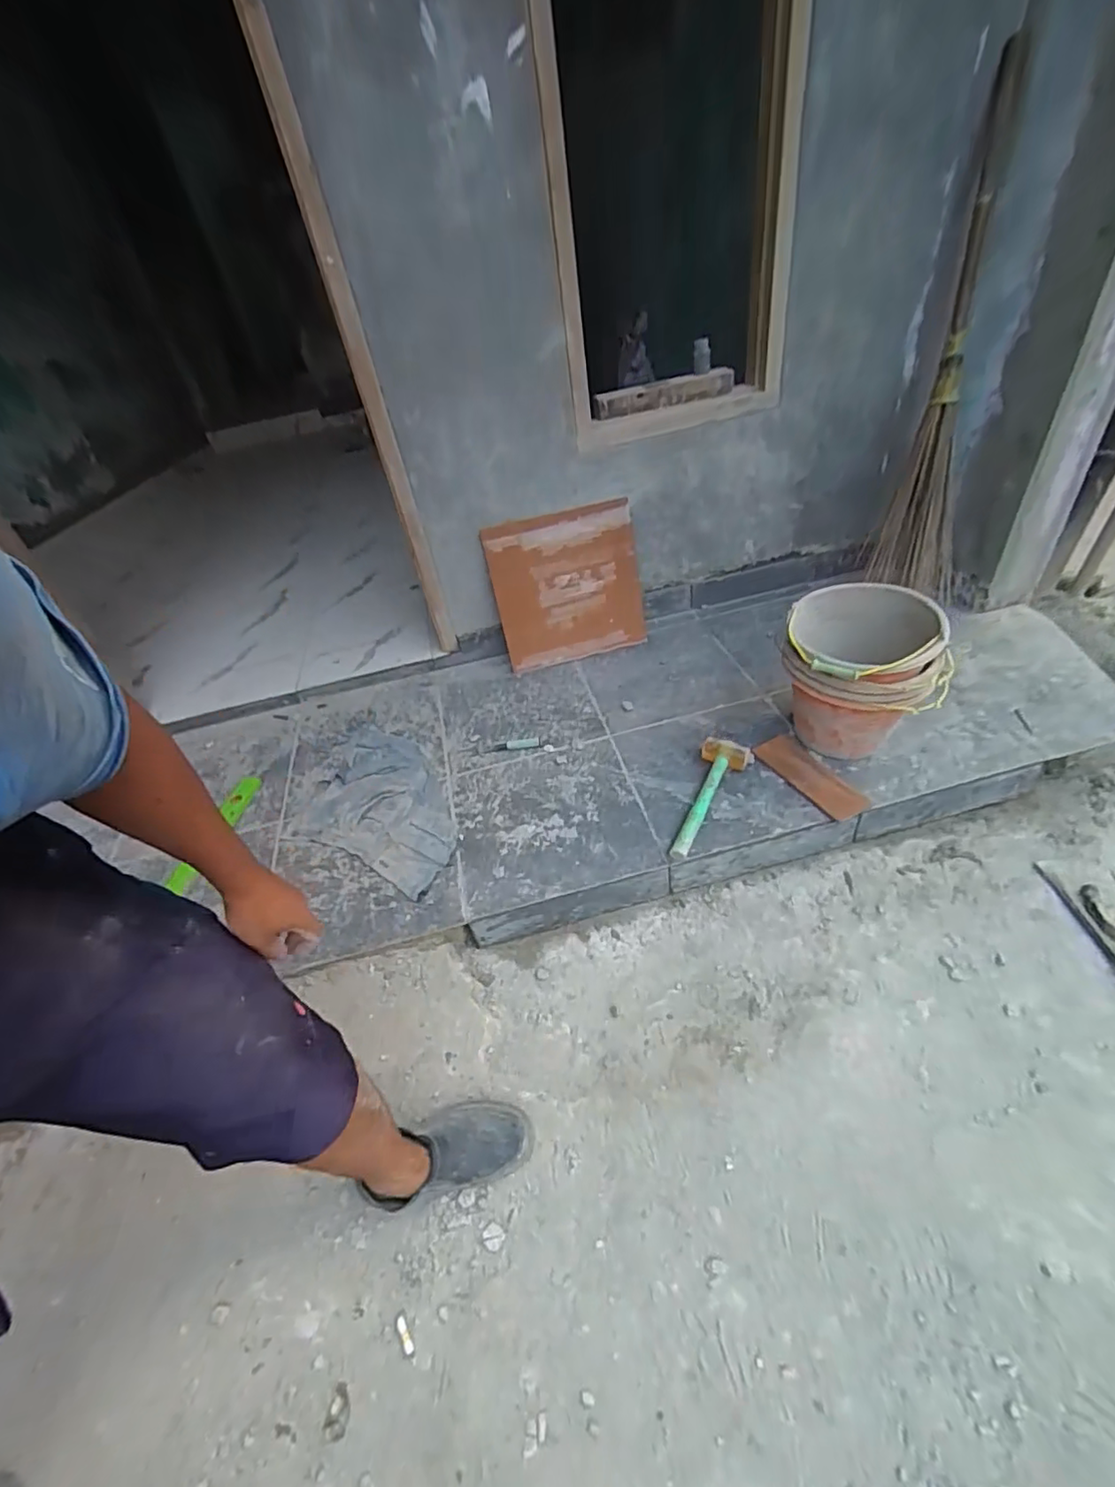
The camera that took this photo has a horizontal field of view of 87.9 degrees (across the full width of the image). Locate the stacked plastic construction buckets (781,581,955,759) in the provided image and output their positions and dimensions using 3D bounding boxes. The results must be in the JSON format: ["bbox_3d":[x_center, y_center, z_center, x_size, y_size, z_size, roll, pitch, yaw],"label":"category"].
[{"bbox_3d":[0.624,-0.125,1.218,0.295,0.302,0.324,6,43,19],"label":"stacked plastic construction buckets"}]

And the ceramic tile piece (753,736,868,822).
[{"bbox_3d":[0.546,0.068,1.239,0.099,0.014,0.243,-24,45,-19],"label":"ceramic tile piece"}]

